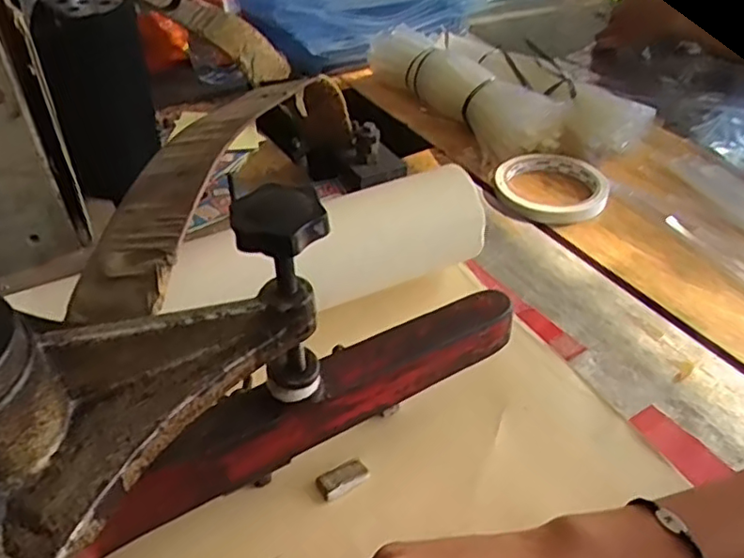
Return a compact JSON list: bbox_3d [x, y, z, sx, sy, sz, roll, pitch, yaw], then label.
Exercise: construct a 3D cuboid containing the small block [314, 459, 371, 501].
[{"bbox_3d":[-0.015,0.104,0.327,0.027,0.004,0.016,-19,44,-21],"label":"small block"}]

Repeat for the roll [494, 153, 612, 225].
[{"bbox_3d":[0.157,-0.084,0.542,0.094,0.013,0.097,0,40,0],"label":"roll"}]

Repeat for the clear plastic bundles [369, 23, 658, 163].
[{"bbox_3d":[0.129,-0.204,0.658,0.158,0.051,0.286,-23,44,-24],"label":"clear plastic bundles"}]

